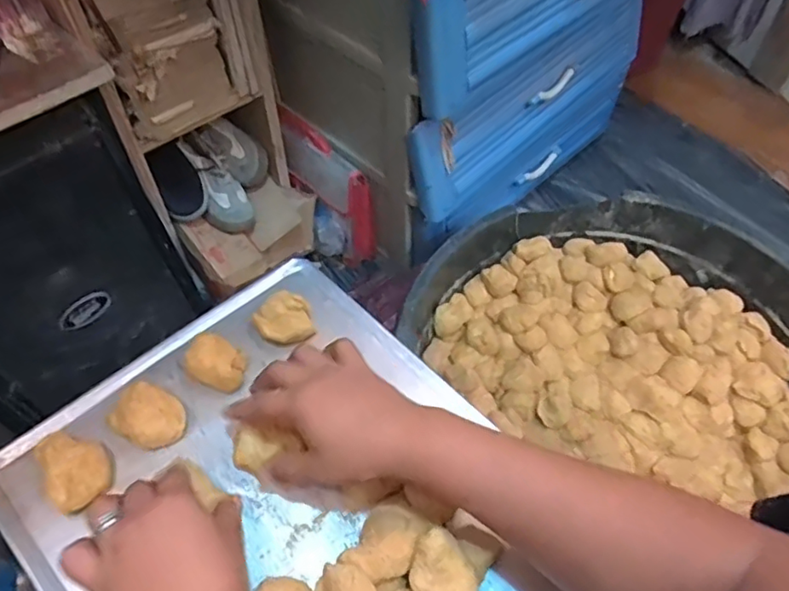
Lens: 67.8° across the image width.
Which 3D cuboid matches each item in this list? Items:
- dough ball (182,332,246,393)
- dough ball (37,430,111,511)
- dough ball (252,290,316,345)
[{"bbox_3d":[-0.153,0.057,0.501,0.051,0.020,0.040,21,57,17],"label":"dough ball"},{"bbox_3d":[-0.243,0.127,0.444,0.043,0.025,0.062,-32,58,-20],"label":"dough ball"},{"bbox_3d":[-0.101,0.021,0.532,0.049,0.025,0.043,-13,54,-8],"label":"dough ball"}]

